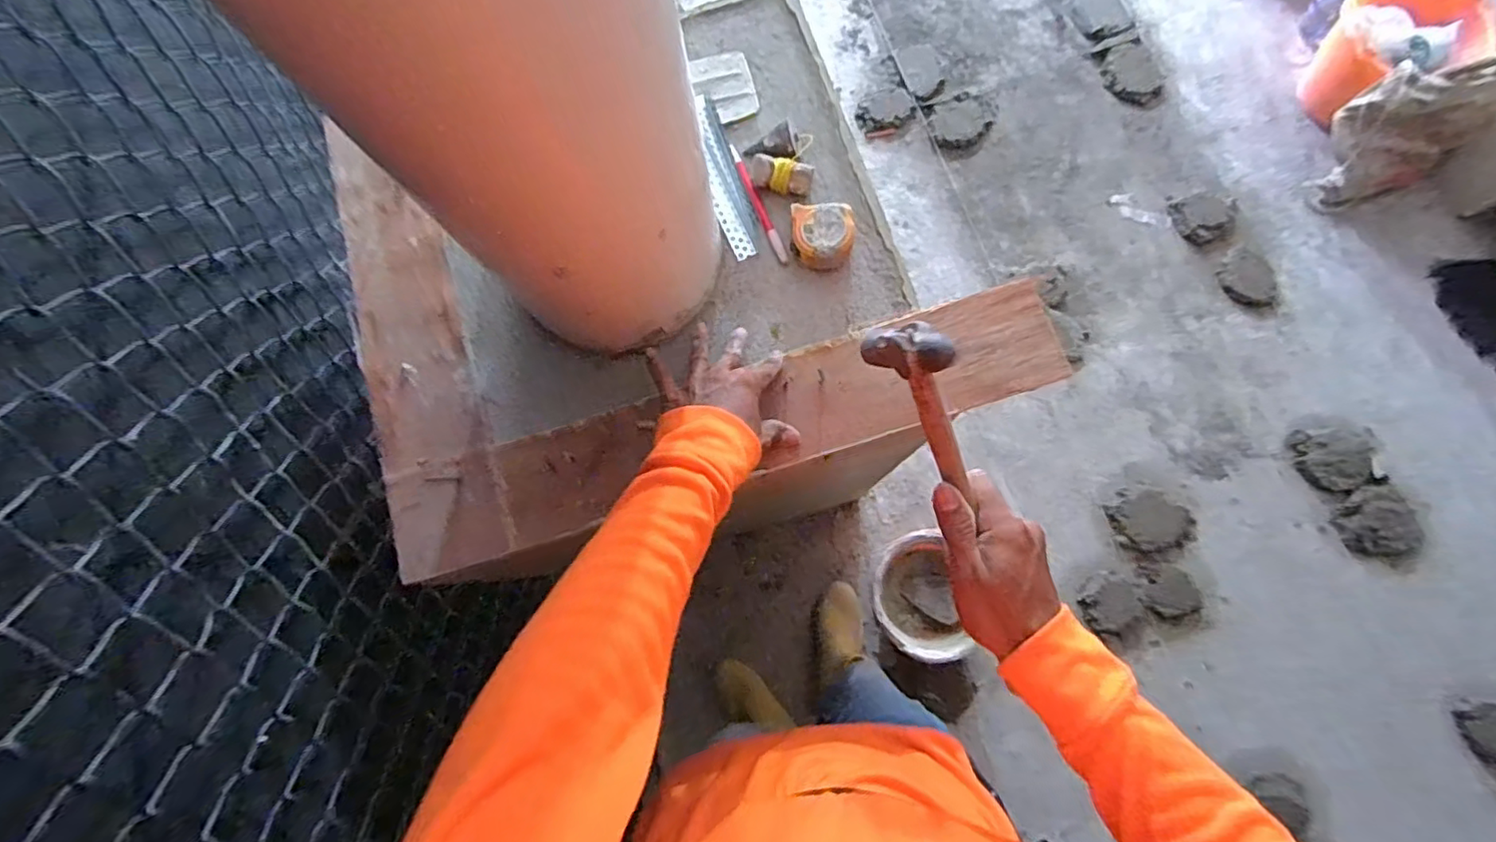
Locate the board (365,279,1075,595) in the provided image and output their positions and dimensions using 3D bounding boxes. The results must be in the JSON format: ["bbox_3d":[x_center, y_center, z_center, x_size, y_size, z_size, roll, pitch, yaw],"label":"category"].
[{"bbox_3d":[-0.022,0.008,0.618,0.655,0.022,0.105,-17,79,0],"label":"board"}]

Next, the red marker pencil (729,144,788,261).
[{"bbox_3d":[0.011,-0.228,0.662,0.011,0.014,0.138,-23,78,-2],"label":"red marker pencil"}]

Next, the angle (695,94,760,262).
[{"bbox_3d":[-0.028,-0.260,0.667,0.038,0.026,0.183,-21,77,-2],"label":"angle"}]

